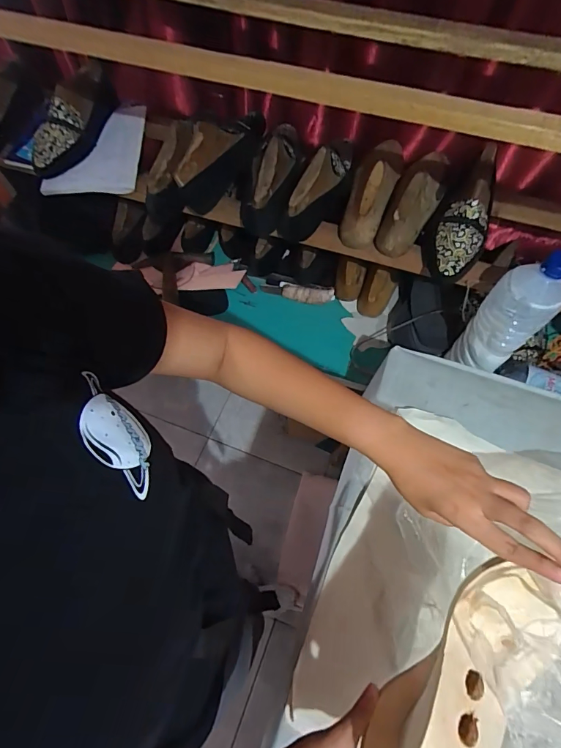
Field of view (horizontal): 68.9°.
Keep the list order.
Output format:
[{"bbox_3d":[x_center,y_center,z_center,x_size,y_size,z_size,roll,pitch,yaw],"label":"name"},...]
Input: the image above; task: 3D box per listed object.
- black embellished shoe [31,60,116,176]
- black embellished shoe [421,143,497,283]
[{"bbox_3d":[-0.356,-0.448,0.721,0.063,0.077,0.229,20,66,9],"label":"black embellished shoe"},{"bbox_3d":[0.289,-0.252,0.645,0.085,0.091,0.222,23,67,10],"label":"black embellished shoe"}]

